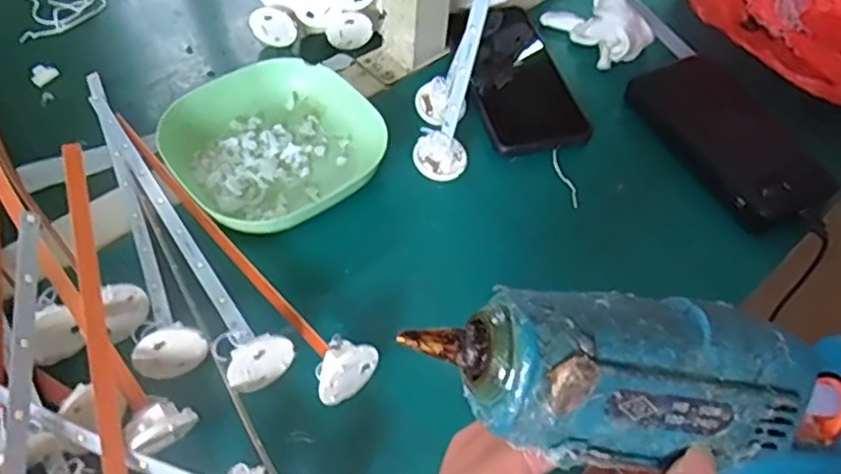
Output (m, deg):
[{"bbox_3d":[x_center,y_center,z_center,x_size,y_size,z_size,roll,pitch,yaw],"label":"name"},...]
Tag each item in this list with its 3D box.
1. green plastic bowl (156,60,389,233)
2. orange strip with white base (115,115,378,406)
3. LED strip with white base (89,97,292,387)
[{"bbox_3d":[-0.106,-0.067,0.464,0.136,0.033,0.138,-29,60,-21],"label":"green plastic bowl"},{"bbox_3d":[-0.127,-0.010,0.418,0.035,0.029,0.287,-33,61,-23],"label":"orange strip with white base"},{"bbox_3d":[-0.167,-0.020,0.430,0.035,0.029,0.292,-27,57,-22],"label":"LED strip with white base"}]

